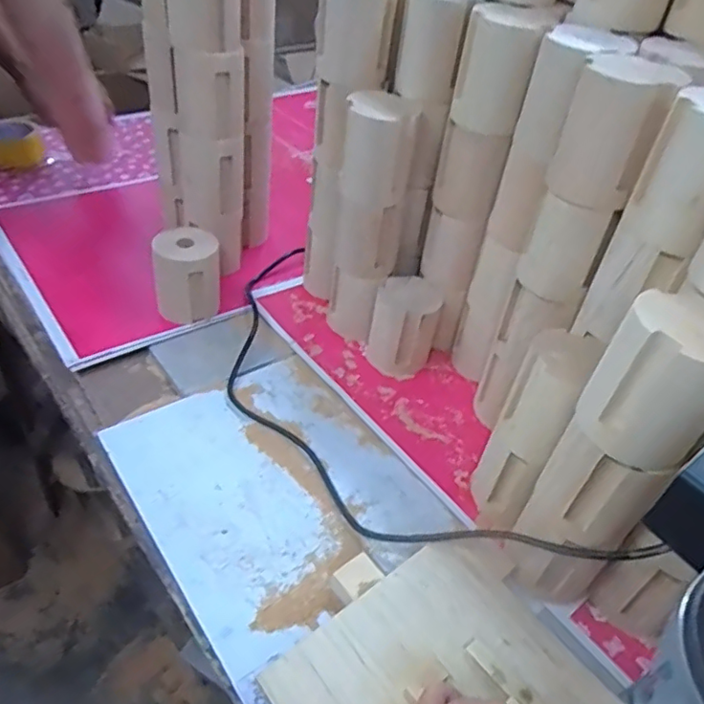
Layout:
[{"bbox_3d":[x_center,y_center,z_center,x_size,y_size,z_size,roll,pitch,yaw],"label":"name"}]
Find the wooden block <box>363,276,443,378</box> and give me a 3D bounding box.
[{"bbox_3d":[0.064,-0.034,0.735,0.078,0.099,0.084,11,42,4],"label":"wooden block"}]

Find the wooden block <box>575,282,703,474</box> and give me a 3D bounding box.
[{"bbox_3d":[0.214,0.017,0.398,0.080,0.098,0.081,-30,54,-34],"label":"wooden block"}]

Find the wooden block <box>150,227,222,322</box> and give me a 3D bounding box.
[{"bbox_3d":[-0.214,-0.096,0.754,0.082,0.104,0.075,-7,44,-15],"label":"wooden block"}]

